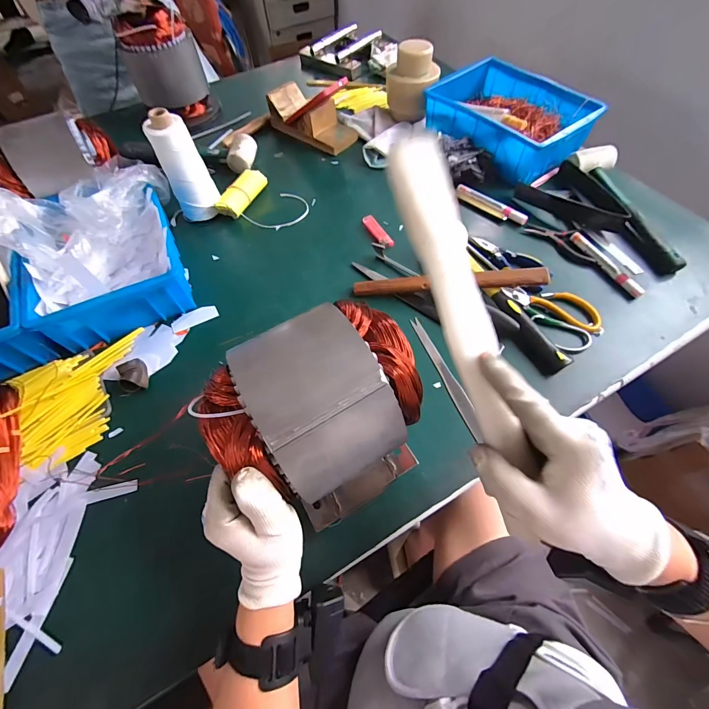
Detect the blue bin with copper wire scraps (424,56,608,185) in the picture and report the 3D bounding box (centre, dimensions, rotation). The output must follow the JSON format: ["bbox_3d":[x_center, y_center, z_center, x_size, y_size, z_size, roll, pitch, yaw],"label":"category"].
[{"bbox_3d":[0.301,-0.486,0.681,0.215,0.078,0.304,-32,65,-14],"label":"blue bin with copper wire scraps"}]

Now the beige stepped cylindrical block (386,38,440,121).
[{"bbox_3d":[0.123,-0.578,0.712,0.105,0.110,0.091,5,62,5],"label":"beige stepped cylindrical block"}]

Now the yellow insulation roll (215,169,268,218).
[{"bbox_3d":[-0.214,-0.308,0.644,0.046,0.033,0.118,17,64,12],"label":"yellow insulation roll"}]

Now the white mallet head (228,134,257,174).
[{"bbox_3d":[-0.233,-0.417,0.701,0.049,0.044,0.083,6,62,6],"label":"white mallet head"}]

